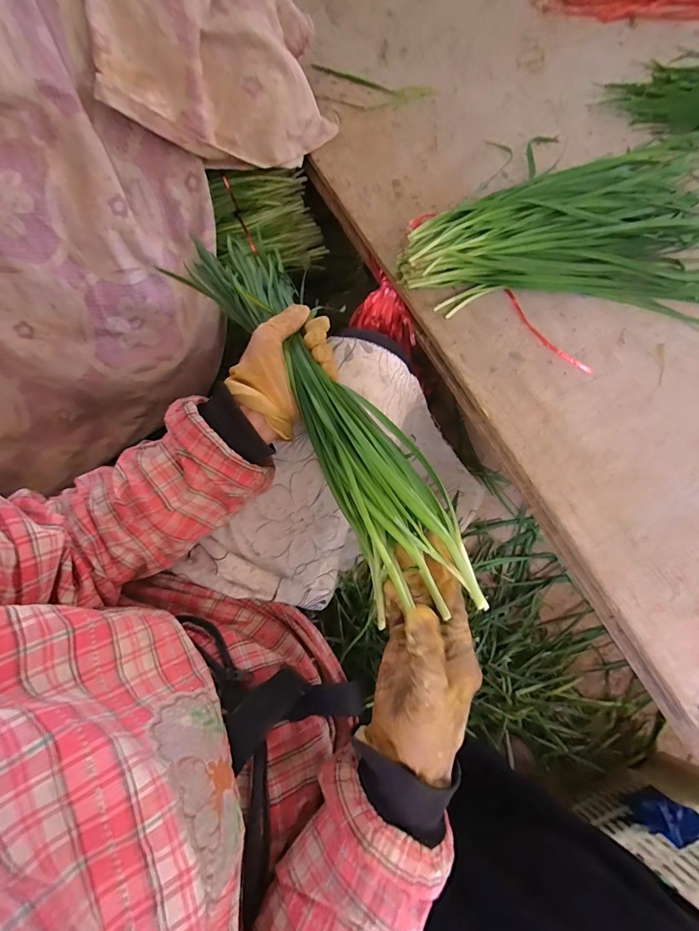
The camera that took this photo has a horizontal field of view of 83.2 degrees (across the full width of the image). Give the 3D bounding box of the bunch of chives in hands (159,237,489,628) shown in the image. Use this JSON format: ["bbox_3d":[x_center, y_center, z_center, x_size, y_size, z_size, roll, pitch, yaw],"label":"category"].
[{"bbox_3d":[-0.031,-0.066,0.348,0.091,0.047,0.410,-29,70,-9],"label":"bunch of chives in hands"}]

